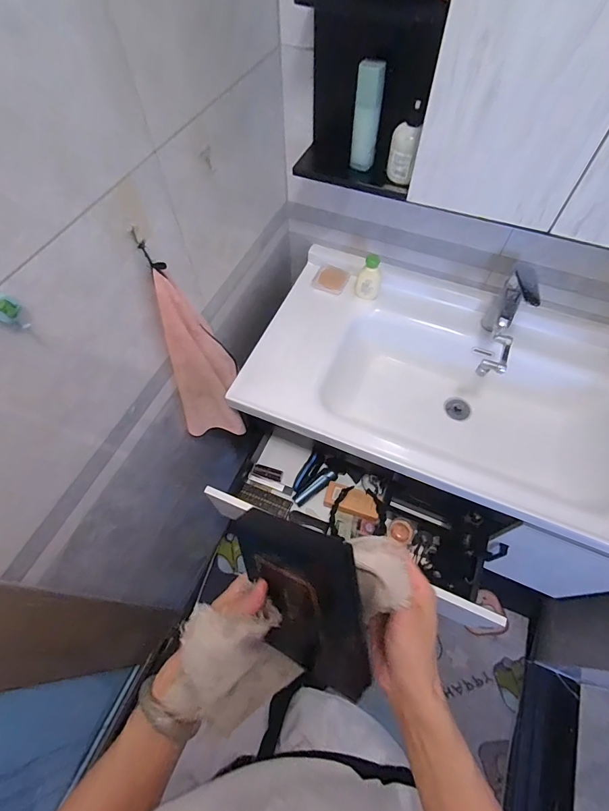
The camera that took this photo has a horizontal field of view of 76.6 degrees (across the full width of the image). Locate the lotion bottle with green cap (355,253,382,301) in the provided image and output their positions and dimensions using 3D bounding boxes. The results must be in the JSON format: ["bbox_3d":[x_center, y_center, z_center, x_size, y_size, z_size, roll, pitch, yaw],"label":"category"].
[{"bbox_3d":[0.160,-0.317,0.946,0.059,0.119,0.031,8,60,6],"label":"lotion bottle with green cap"}]

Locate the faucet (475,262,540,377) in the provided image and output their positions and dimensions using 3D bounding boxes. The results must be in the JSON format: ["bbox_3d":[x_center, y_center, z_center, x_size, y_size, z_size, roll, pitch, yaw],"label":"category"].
[{"bbox_3d":[0.433,-0.167,0.840,0.068,0.172,0.225,21,62,13],"label":"faucet"}]

